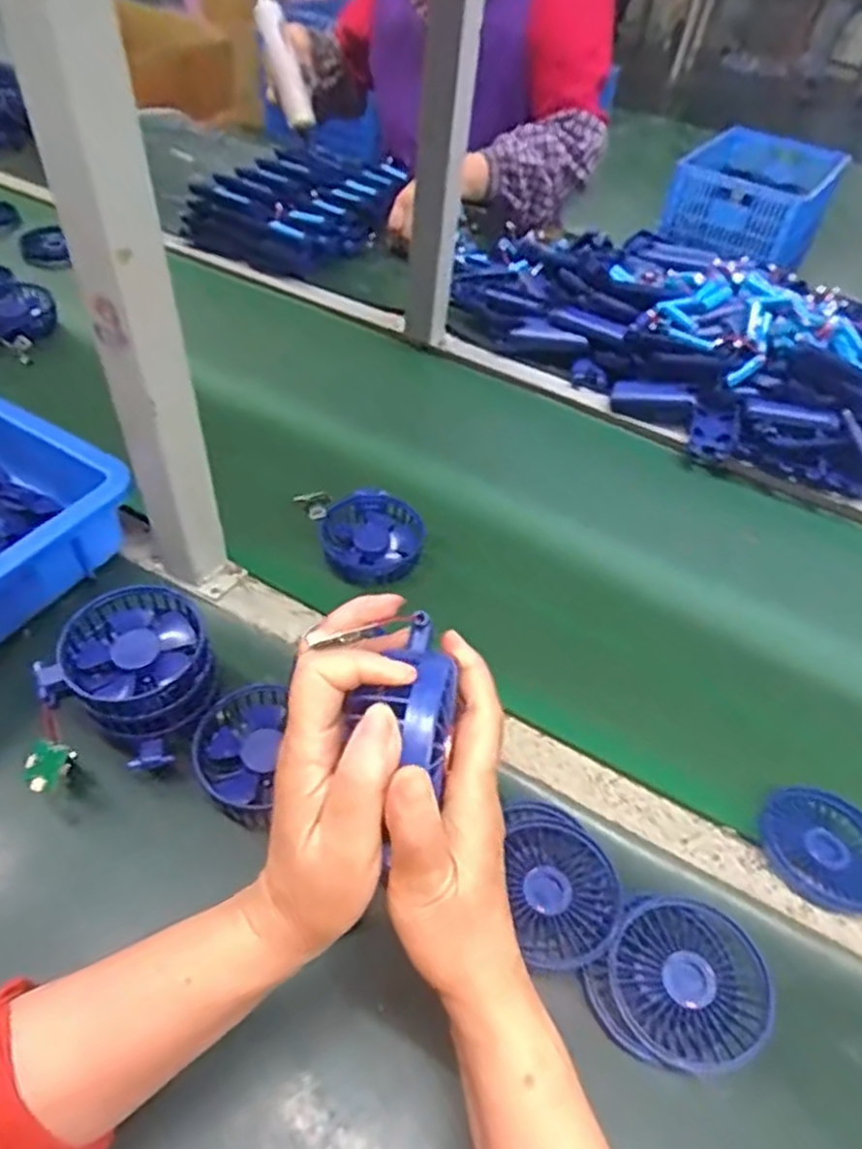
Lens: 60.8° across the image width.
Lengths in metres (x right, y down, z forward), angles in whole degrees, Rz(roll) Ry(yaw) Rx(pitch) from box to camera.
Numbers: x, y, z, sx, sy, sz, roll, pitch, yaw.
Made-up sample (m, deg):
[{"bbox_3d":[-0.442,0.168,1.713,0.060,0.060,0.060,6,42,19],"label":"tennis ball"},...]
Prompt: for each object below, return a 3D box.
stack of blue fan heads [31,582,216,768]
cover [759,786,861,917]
[{"bbox_3d":[-0.203,0.069,0.512,0.098,0.066,0.102,24,49,16],"label":"stack of blue fan heads"},{"bbox_3d":[0.266,0.184,0.493,0.076,0.007,0.084,-20,53,-15],"label":"cover"}]

